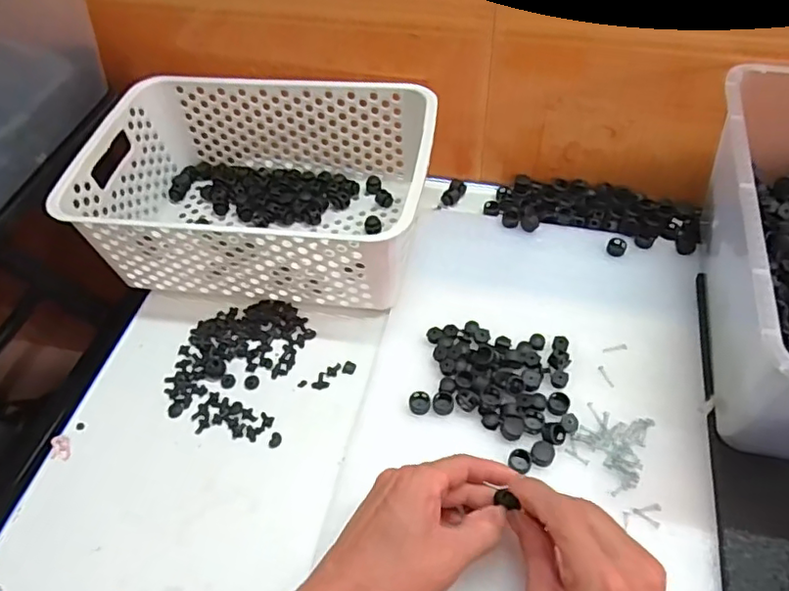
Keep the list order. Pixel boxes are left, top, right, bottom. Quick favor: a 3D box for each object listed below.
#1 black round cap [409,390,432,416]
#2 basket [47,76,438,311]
[{"bbox_3d":[0.020,0.086,0.469,0.017,0.010,0.017,-2,53,2],"label":"black round cap"},{"bbox_3d":[-0.121,-0.102,0.559,0.301,0.112,0.202,5,54,7],"label":"basket"}]

